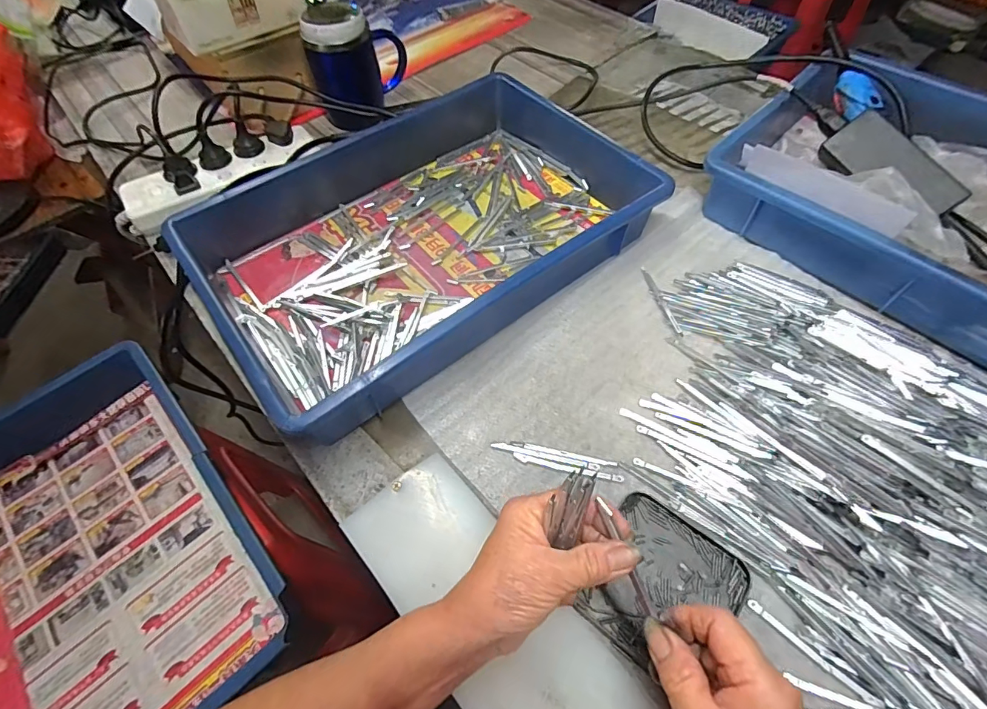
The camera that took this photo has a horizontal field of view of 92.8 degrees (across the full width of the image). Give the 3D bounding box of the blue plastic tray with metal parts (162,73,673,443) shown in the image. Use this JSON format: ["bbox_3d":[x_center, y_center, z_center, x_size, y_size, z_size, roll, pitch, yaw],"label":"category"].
[{"bbox_3d":[-0.073,-0.131,0.489,0.416,0.074,0.280,-36,65,-18],"label":"blue plastic tray with metal parts"}]

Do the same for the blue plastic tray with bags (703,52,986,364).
[{"bbox_3d":[0.469,-0.151,0.463,0.286,0.096,0.426,-40,66,-19],"label":"blue plastic tray with bags"}]

